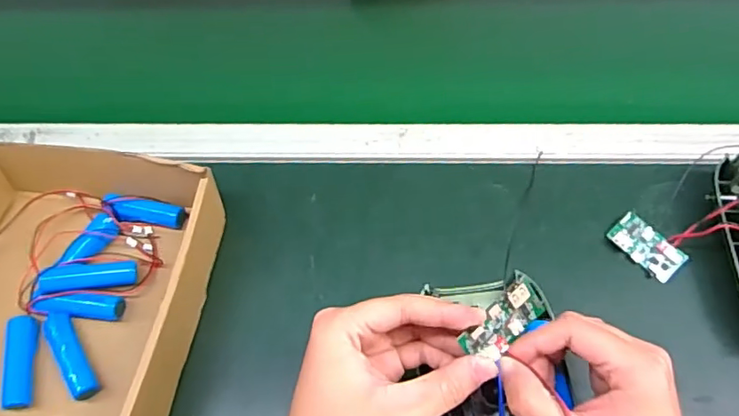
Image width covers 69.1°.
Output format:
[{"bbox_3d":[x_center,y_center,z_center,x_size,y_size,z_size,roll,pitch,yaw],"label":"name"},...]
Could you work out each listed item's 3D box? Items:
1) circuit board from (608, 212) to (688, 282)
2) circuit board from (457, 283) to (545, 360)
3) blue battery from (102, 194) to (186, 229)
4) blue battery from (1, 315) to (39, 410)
[{"bbox_3d":[0.222,0.032,0.432,0.032,0.013,0.057,-35,65,-17],"label":"circuit board"},{"bbox_3d":[0.078,0.066,0.310,0.054,0.030,0.009,-34,30,-14],"label":"circuit board"},{"bbox_3d":[-0.187,0.003,0.454,0.069,0.020,0.025,4,60,5],"label":"blue battery"},{"bbox_3d":[-0.258,0.113,0.398,0.018,0.016,0.067,-10,60,-4],"label":"blue battery"}]

